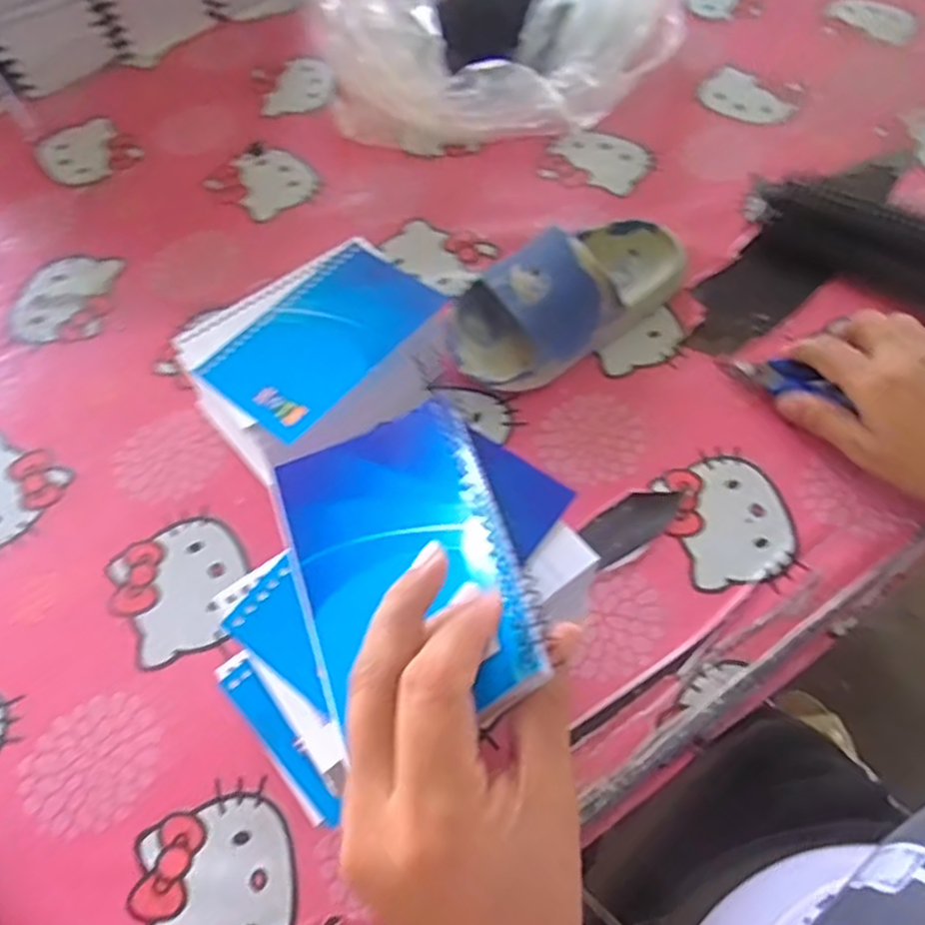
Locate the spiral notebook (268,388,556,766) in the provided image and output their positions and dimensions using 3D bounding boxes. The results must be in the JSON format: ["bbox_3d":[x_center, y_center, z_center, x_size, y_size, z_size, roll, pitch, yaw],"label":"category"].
[{"bbox_3d":[-0.023,0.038,0.276,0.082,0.014,0.130,-26,53,7],"label":"spiral notebook"}]

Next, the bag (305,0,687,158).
[{"bbox_3d":[0.029,-0.384,0.600,0.283,0.123,0.270,12,60,10],"label":"bag"}]

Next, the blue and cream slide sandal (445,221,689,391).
[{"bbox_3d":[0.071,-0.112,0.474,0.175,0.060,0.085,-32,62,-15],"label":"blue and cream slide sandal"}]

